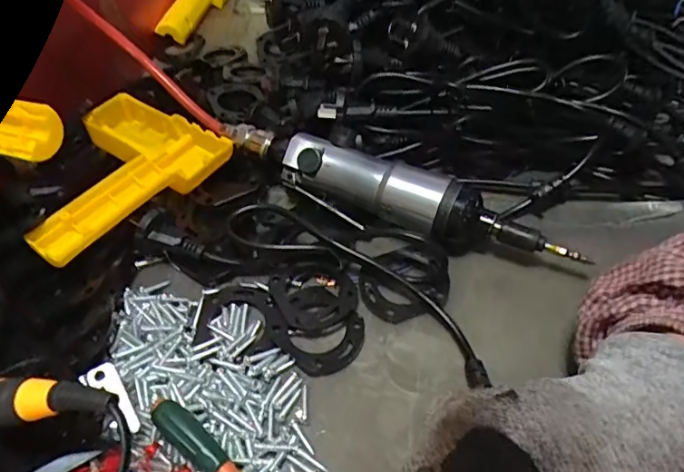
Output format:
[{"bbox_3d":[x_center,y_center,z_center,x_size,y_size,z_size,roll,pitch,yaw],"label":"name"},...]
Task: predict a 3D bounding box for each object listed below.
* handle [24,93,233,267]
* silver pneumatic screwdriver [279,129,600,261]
[{"bbox_3d":[-0.168,-0.048,0.375,0.111,0.025,0.142,32,59,29],"label":"handle"},{"bbox_3d":[0.052,-0.020,0.351,0.218,0.044,0.041,16,52,19],"label":"silver pneumatic screwdriver"}]

